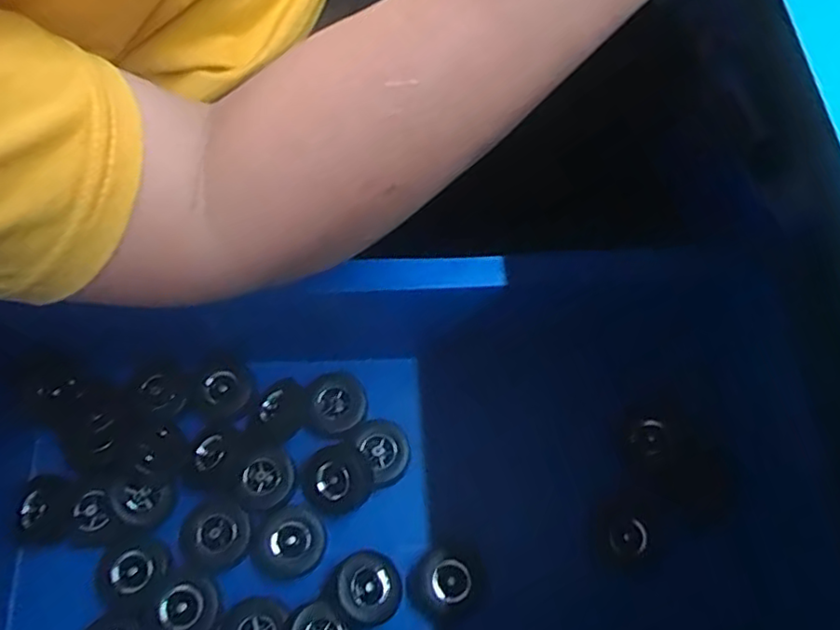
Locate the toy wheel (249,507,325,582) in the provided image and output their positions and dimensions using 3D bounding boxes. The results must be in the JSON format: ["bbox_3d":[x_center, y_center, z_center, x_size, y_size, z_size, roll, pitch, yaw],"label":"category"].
[{"bbox_3d":[-0.076,0.132,0.392,0.038,0.022,0.039,0,68,0],"label":"toy wheel"}]

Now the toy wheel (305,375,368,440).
[{"bbox_3d":[-0.050,0.055,0.405,0.034,0.008,0.037,2,68,1],"label":"toy wheel"}]

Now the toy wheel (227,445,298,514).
[{"bbox_3d":[-0.092,0.096,0.398,0.037,0.014,0.034,0,68,0],"label":"toy wheel"}]

